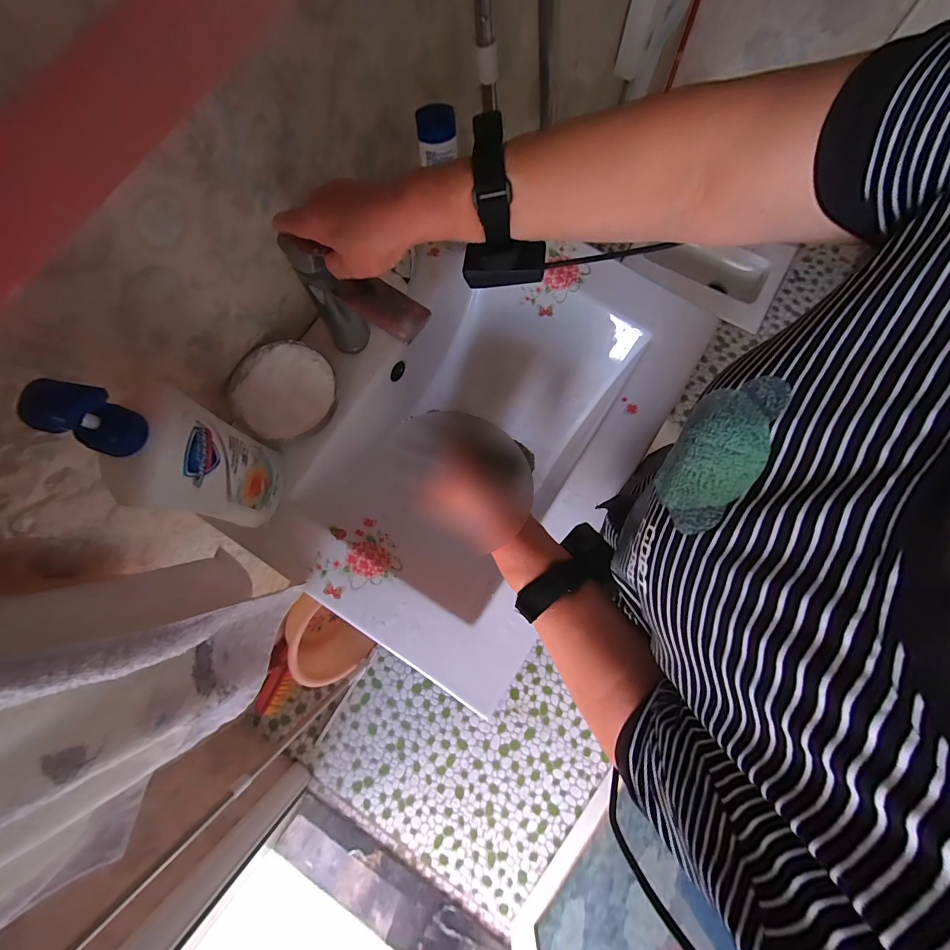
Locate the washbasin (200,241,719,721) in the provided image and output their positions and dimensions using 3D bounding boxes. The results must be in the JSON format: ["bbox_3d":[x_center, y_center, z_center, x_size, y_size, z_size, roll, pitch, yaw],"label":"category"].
[{"bbox_3d":[0.016,-0.049,0.583,0.369,0.157,0.580,31,79,8],"label":"washbasin"}]

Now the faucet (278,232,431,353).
[{"bbox_3d":[-0.117,-0.172,0.447,0.147,0.169,0.045,28,79,7],"label":"faucet"}]

